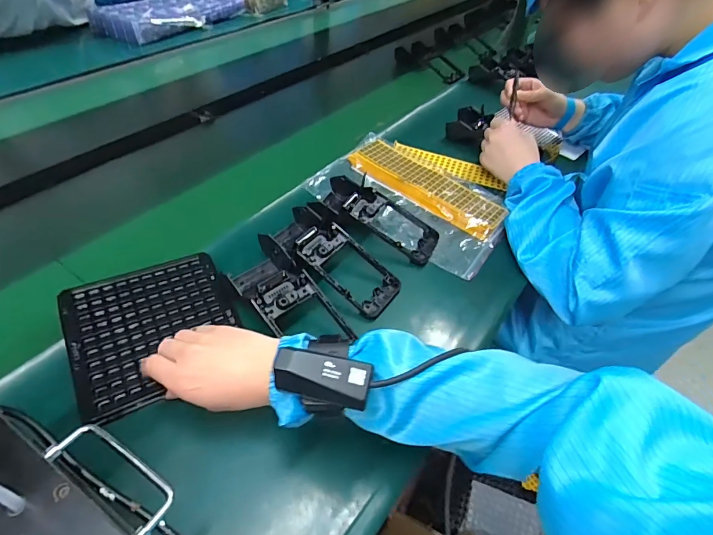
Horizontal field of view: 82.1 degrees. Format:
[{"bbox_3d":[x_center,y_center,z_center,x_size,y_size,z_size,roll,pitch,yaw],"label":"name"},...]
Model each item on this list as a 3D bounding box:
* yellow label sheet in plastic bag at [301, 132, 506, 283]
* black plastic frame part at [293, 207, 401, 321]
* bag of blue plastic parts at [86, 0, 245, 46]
[{"bbox_3d":[0.081,-0.102,0.630,0.286,0.021,0.166,35,62,23],"label":"yellow label sheet in plastic bag"},{"bbox_3d":[-0.029,-0.011,0.524,0.086,0.051,0.189,-33,70,-31],"label":"black plastic frame part"},{"bbox_3d":[-0.516,-0.722,1.157,0.237,0.053,0.396,26,50,20],"label":"bag of blue plastic parts"}]

